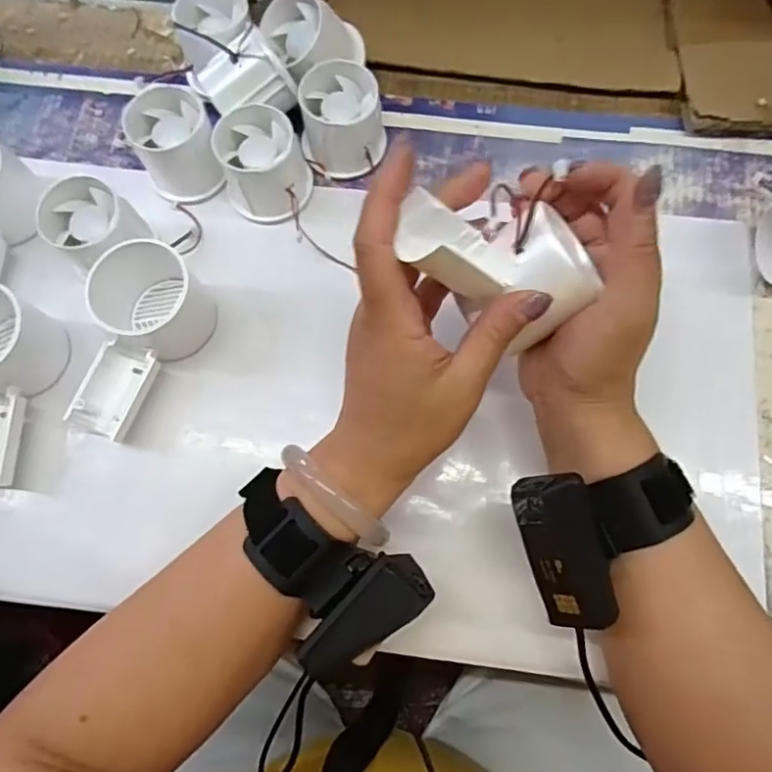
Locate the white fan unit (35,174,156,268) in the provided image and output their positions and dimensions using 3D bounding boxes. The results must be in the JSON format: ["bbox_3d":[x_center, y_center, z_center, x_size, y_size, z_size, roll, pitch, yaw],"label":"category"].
[{"bbox_3d":[-0.187,-0.101,0.362,0.046,0.047,0.049,30,77,9],"label":"white fan unit"}]

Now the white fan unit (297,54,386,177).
[{"bbox_3d":[-0.030,-0.178,0.378,0.055,0.042,0.062,-5,74,0],"label":"white fan unit"}]

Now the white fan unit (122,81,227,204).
[{"bbox_3d":[-0.138,-0.159,0.376,0.051,0.050,0.059,-20,75,-5],"label":"white fan unit"}]

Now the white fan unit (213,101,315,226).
[{"bbox_3d":[-0.082,-0.147,0.372,0.057,0.041,0.067,-15,74,-3],"label":"white fan unit"}]

